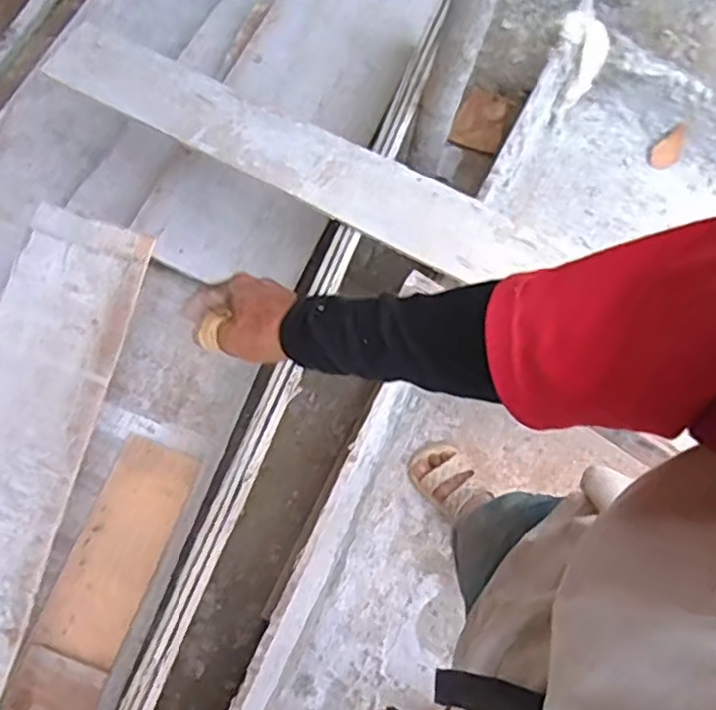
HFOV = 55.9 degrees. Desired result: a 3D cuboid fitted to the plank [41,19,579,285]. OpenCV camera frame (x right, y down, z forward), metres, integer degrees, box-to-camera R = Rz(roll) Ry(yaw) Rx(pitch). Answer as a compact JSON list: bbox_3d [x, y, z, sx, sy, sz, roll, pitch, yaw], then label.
[{"bbox_3d":[-0.150,-0.384,1.251,1.056,0.023,0.156,30,71,15],"label":"plank"}]

